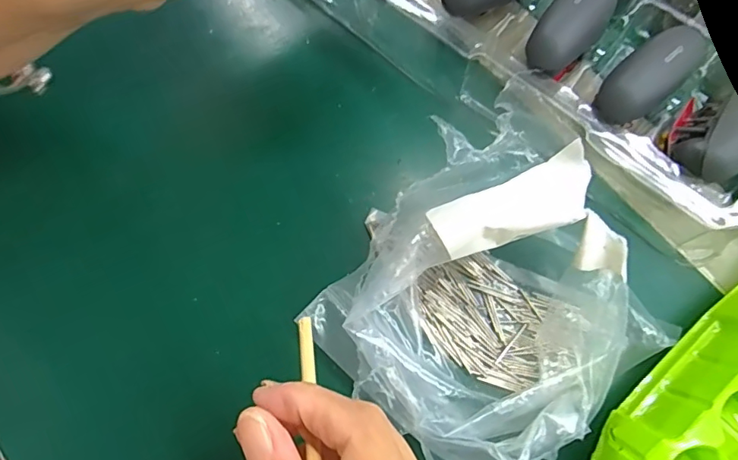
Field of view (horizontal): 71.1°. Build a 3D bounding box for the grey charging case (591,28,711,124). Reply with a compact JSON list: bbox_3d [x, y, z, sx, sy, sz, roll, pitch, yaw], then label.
[{"bbox_3d":[0.129,-0.071,0.235,0.058,0.017,0.024,-39,77,-9],"label":"grey charging case"}]

